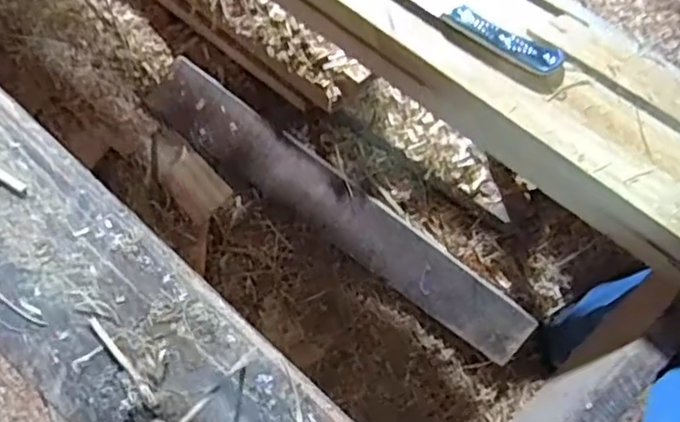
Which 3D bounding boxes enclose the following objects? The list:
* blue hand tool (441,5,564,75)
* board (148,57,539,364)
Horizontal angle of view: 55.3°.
[{"bbox_3d":[0.126,-0.132,0.500,0.093,0.009,0.024,28,78,7],"label":"blue hand tool"},{"bbox_3d":[0.000,0.007,0.889,0.592,0.029,0.098,36,110,-1],"label":"board"}]

